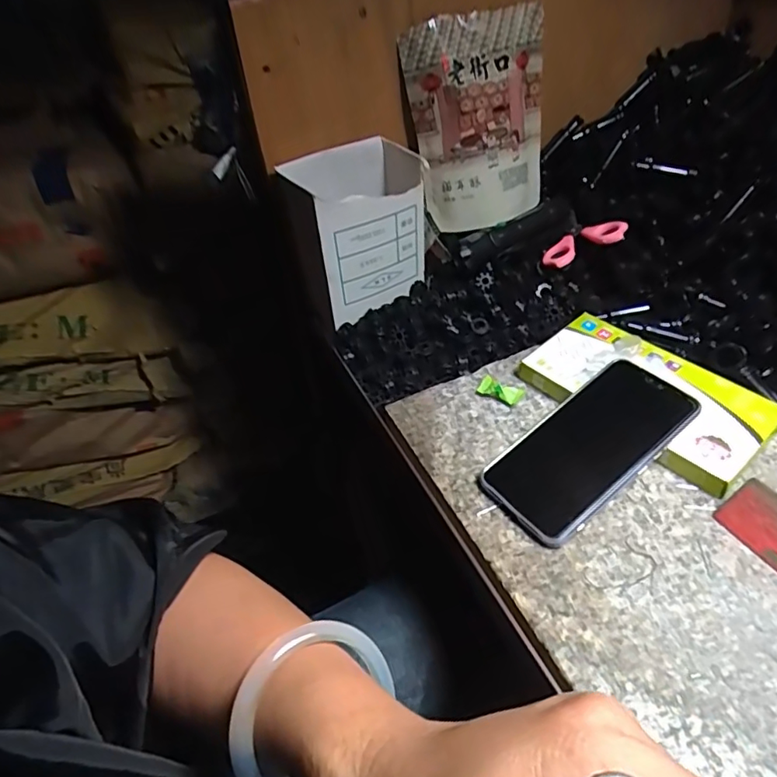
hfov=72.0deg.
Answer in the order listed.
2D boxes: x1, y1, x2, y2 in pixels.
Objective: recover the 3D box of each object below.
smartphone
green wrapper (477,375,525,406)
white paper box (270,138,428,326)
[{"bbox_3d":[0.144,0.039,0.384,0.157,0.007,0.074,-36,48,-14],"label":"smartphone"},{"bbox_3d":[0.094,0.002,0.451,0.037,0.009,0.020,20,50,25],"label":"green wrapper"},{"bbox_3d":[-0.031,-0.169,0.548,0.128,0.133,0.117,-23,46,-16],"label":"white paper box"}]

